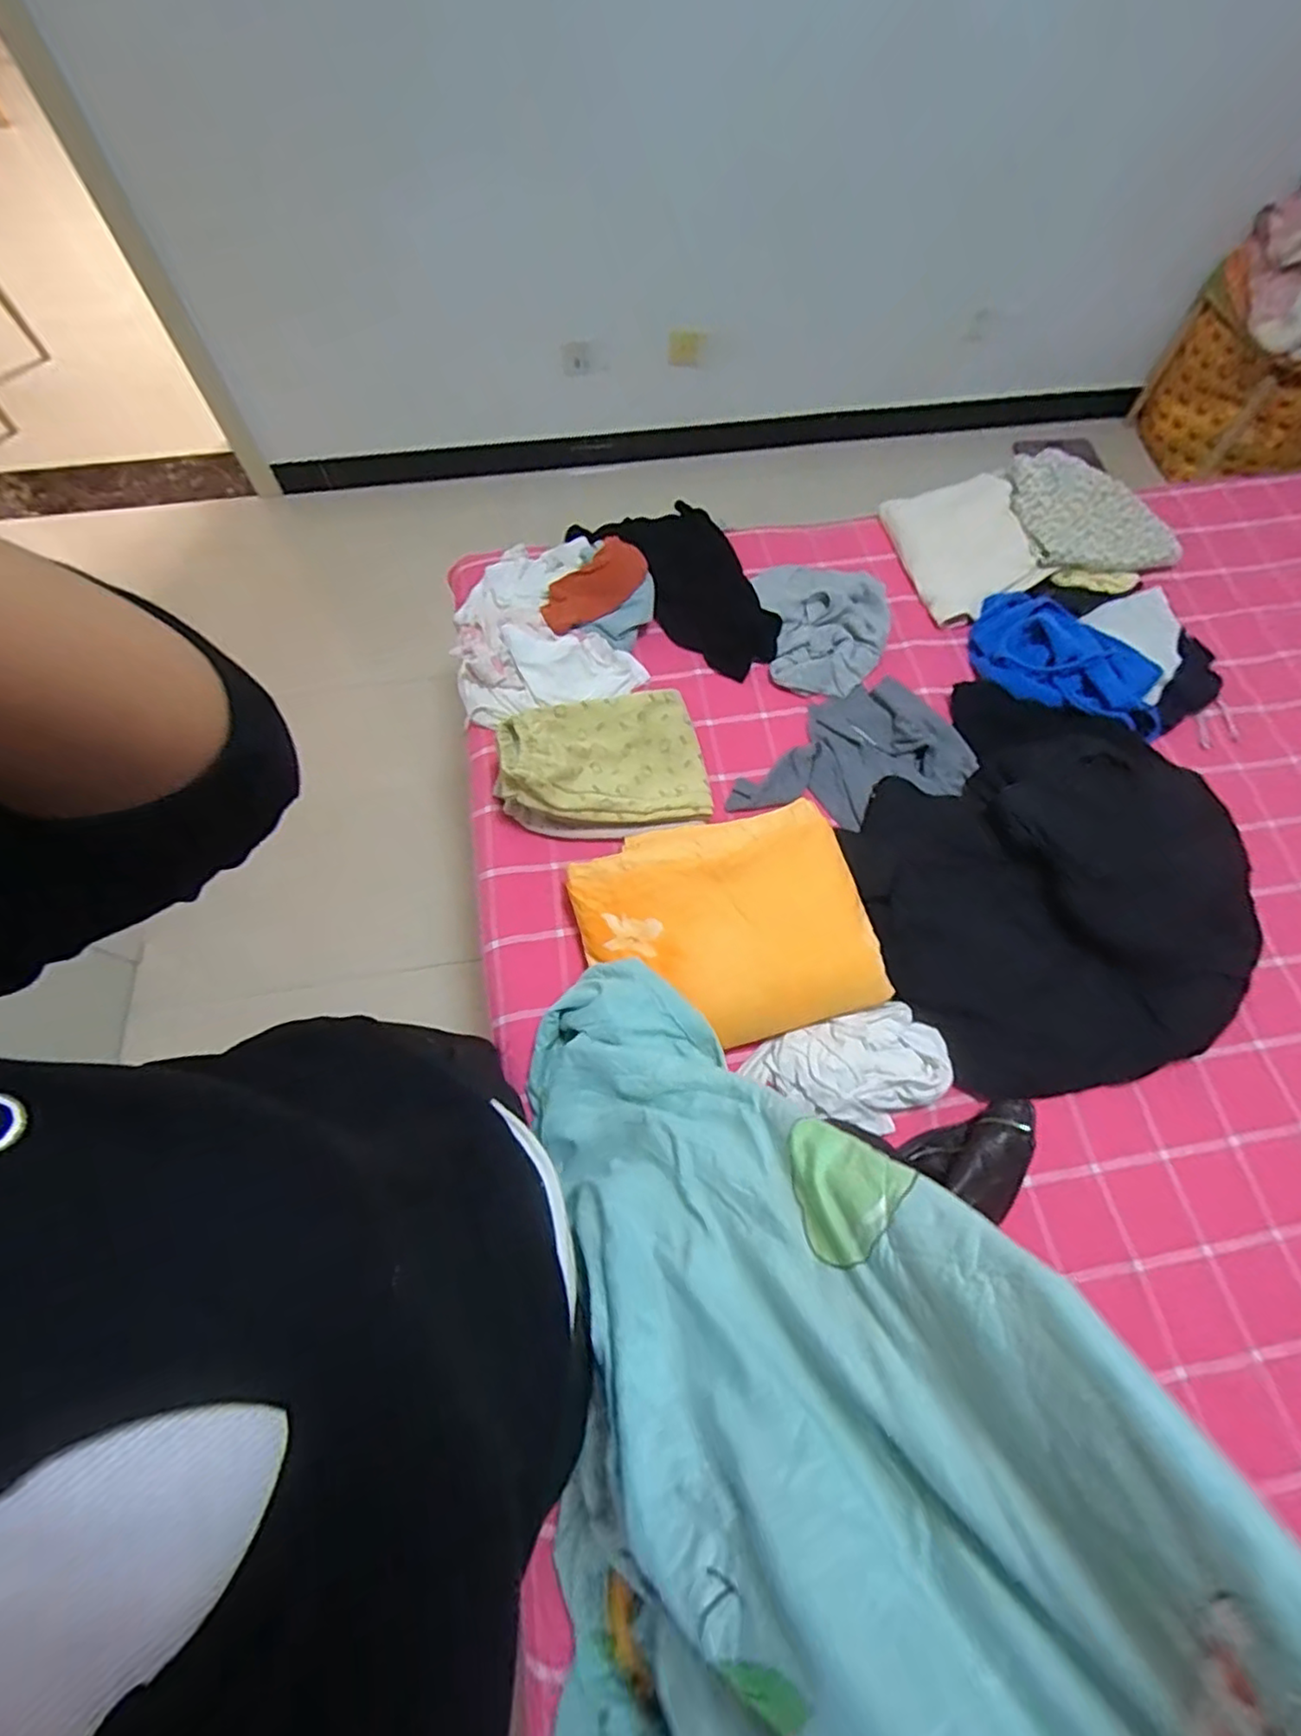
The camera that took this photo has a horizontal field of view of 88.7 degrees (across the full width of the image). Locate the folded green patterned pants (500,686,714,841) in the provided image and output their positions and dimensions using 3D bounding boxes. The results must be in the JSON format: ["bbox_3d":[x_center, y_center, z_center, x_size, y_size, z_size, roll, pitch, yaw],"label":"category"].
[{"bbox_3d":[-0.072,-0.160,0.984,0.312,0.120,0.204,-14,67,-7],"label":"folded green patterned pants"}]

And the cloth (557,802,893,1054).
[{"bbox_3d":[0.094,0.074,0.898,0.367,0.097,0.313,-14,67,-7],"label":"cloth"}]

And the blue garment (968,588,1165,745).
[{"bbox_3d":[0.696,-0.340,1.103,0.337,0.068,0.183,34,70,14],"label":"blue garment"}]

